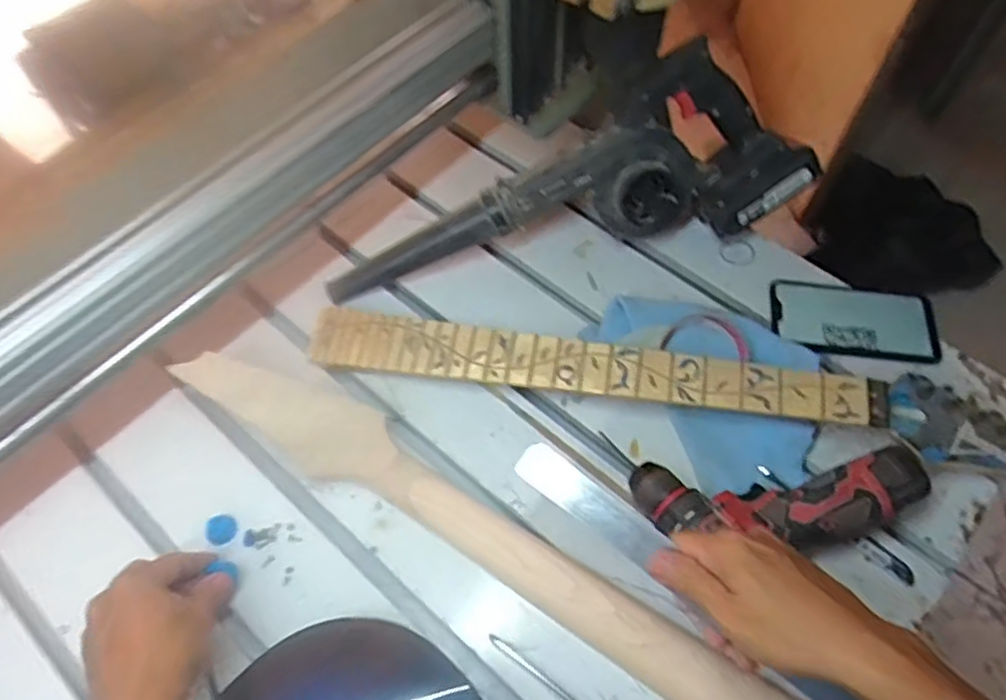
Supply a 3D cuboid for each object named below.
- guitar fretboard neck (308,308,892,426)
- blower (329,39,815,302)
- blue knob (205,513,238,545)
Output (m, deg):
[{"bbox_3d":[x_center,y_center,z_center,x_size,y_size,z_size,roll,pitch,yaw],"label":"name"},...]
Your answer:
[{"bbox_3d":[0.072,0.014,0.613,0.496,0.009,0.053,6,67,9],"label":"guitar fretboard neck"},{"bbox_3d":[0.061,-0.164,0.670,0.475,0.161,0.108,-7,60,-3],"label":"blower"},{"bbox_3d":[-0.238,0.152,0.582,0.024,0.011,0.025,0,60,1],"label":"blue knob"}]

